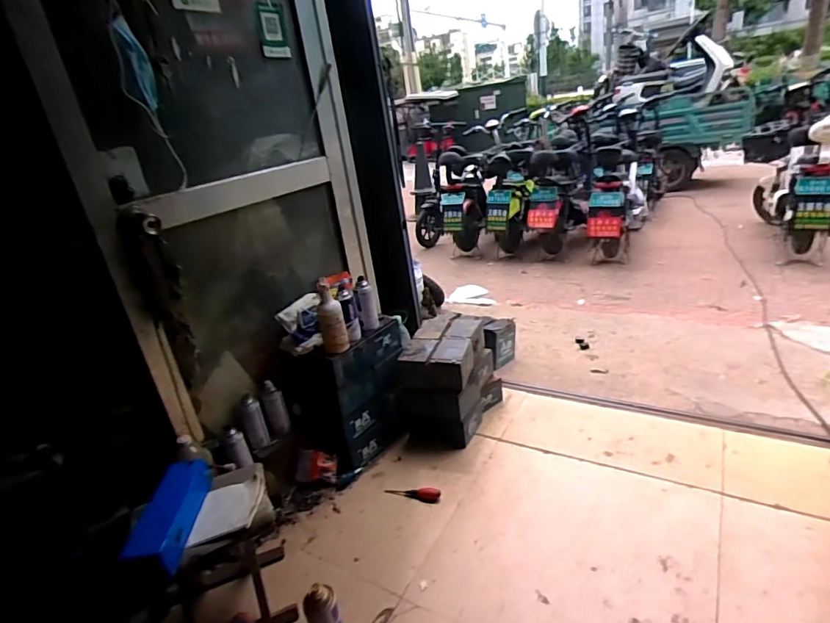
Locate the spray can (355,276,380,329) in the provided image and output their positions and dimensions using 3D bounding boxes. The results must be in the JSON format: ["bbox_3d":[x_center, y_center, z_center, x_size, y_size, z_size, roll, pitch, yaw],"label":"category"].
[{"bbox_3d":[-0.150,-0.022,1.492,0.056,0.153,0.063,-10,23,-3],"label":"spray can"}]

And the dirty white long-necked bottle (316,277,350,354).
[{"bbox_3d":[-0.238,0.017,1.364,0.072,0.211,0.063,-12,23,-8],"label":"dirty white long-necked bottle"}]

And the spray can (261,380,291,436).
[{"bbox_3d":[-0.412,0.292,1.433,0.059,0.150,0.051,-17,24,-18],"label":"spray can"}]

